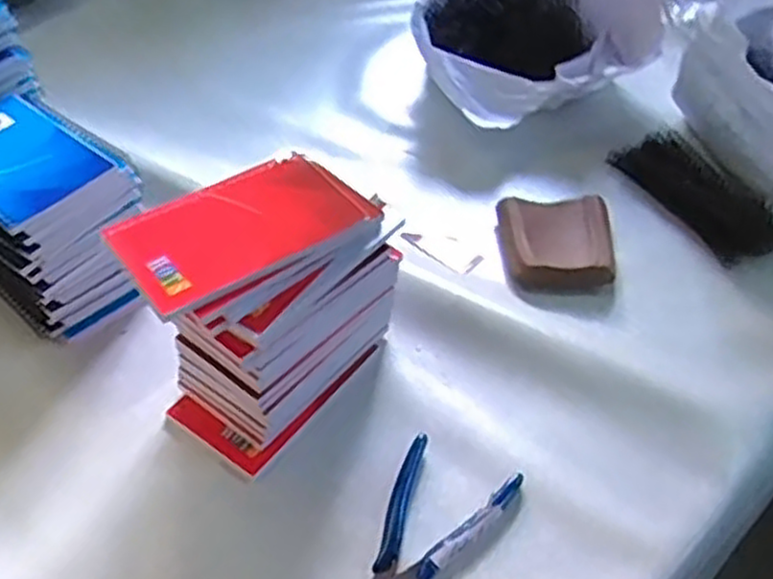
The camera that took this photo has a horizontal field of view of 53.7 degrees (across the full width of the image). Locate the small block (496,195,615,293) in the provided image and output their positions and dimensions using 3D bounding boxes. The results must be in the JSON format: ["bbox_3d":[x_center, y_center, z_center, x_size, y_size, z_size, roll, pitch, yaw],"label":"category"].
[{"bbox_3d":[0.136,-0.039,0.604,0.086,0.016,0.097,0,48,0],"label":"small block"}]

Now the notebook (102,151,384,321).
[{"bbox_3d":[-0.081,-0.038,0.439,0.140,0.009,0.077,-25,59,-28],"label":"notebook"}]

